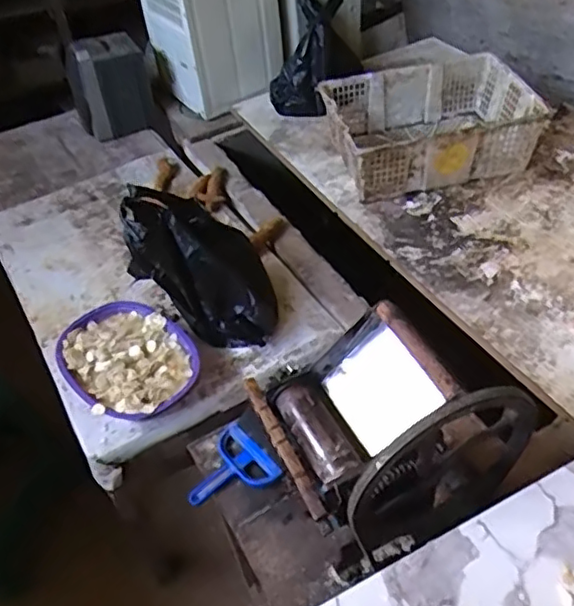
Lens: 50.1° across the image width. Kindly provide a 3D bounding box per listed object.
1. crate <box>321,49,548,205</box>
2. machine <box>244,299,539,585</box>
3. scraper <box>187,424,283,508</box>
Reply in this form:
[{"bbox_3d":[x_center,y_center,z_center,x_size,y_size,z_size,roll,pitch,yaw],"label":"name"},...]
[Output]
[{"bbox_3d":[0.360,-0.457,1.597,0.479,0.169,0.375,-11,44,-4],"label":"crate"},{"bbox_3d":[0.134,0.187,0.846,0.288,0.351,0.230,-21,45,-14],"label":"machine"},{"bbox_3d":[-0.104,0.277,1.021,0.143,0.023,0.133,-29,48,-21],"label":"scraper"}]

